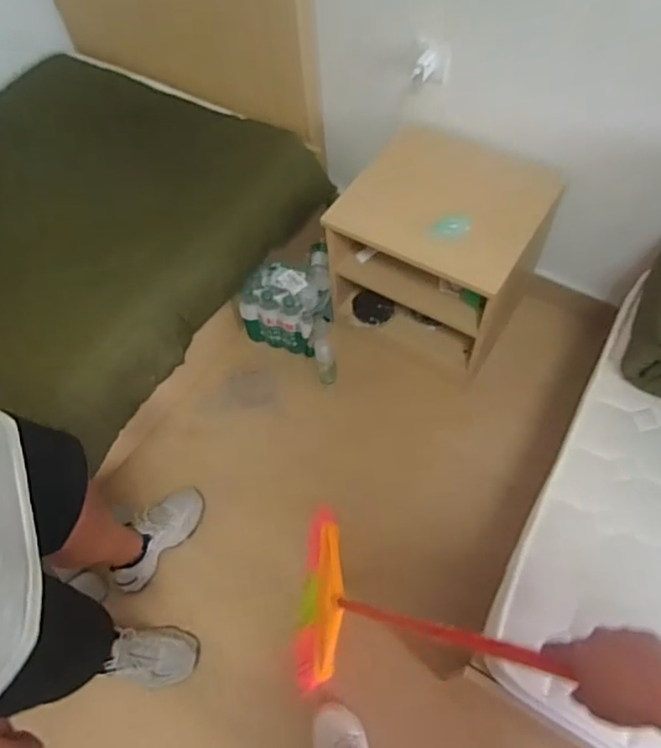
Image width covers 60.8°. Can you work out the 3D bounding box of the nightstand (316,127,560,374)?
[{"bbox_3d":[0.312,-0.358,1.641,0.492,0.476,0.418,27,64,18],"label":"nightstand"}]

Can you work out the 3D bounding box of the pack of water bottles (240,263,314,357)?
[{"bbox_3d":[-0.151,-0.204,1.727,0.239,0.215,0.186,8,59,8],"label":"pack of water bottles"}]

